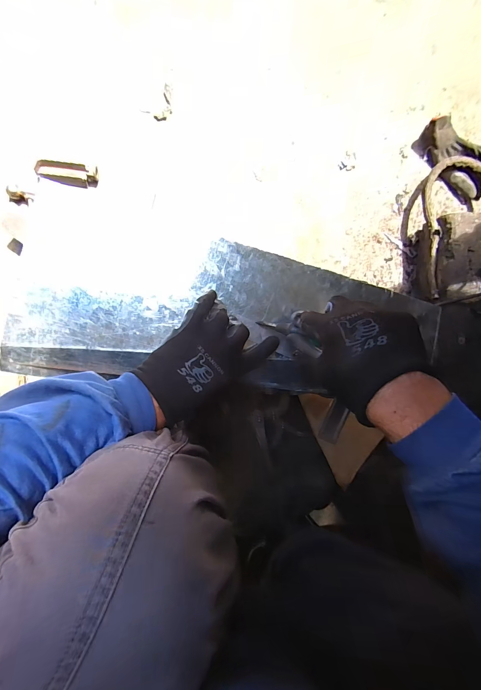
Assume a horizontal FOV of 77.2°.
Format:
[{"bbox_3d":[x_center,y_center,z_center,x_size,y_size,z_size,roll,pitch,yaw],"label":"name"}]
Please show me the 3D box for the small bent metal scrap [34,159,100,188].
[{"bbox_3d":[-0.340,-0.337,0.591,0.112,0.018,0.040,8,94,-7],"label":"small bent metal scrap"}]

